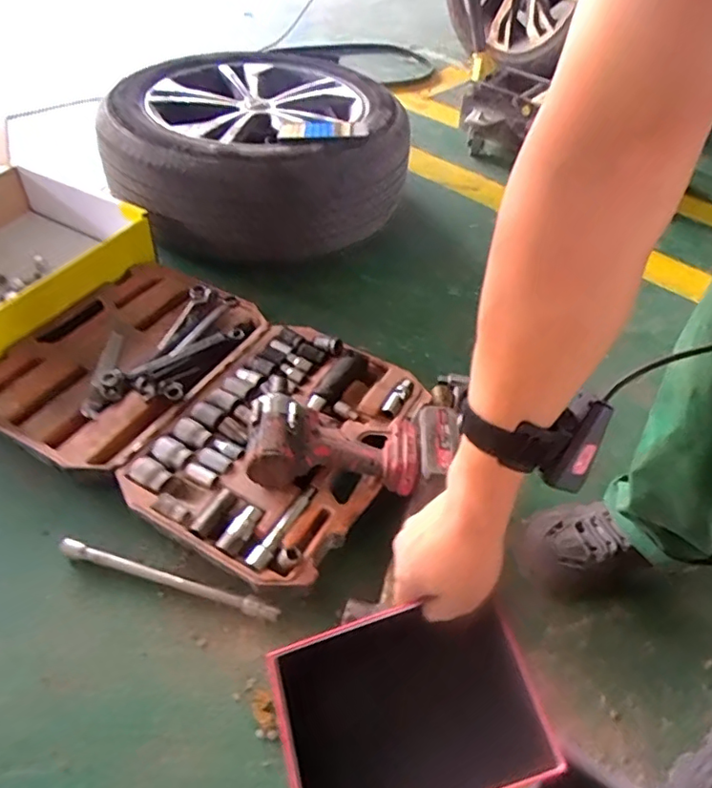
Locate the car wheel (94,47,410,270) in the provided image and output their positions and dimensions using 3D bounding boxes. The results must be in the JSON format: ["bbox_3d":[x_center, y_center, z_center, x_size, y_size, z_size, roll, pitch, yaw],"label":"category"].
[{"bbox_3d":[-0.176,-0.506,1.159,0.539,0.182,0.573,3,48,-3],"label":"car wheel"}]

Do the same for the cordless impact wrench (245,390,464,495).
[{"bbox_3d":[-0.003,0.064,0.713,0.248,0.066,0.116,-1,43,-1],"label":"cordless impact wrench"}]

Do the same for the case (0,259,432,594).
[{"bbox_3d":[-0.217,0.007,0.824,0.572,0.061,0.394,24,50,16],"label":"case"}]

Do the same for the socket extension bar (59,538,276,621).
[{"bbox_3d":[-0.218,0.214,0.652,0.263,0.023,0.017,14,48,8],"label":"socket extension bar"}]

